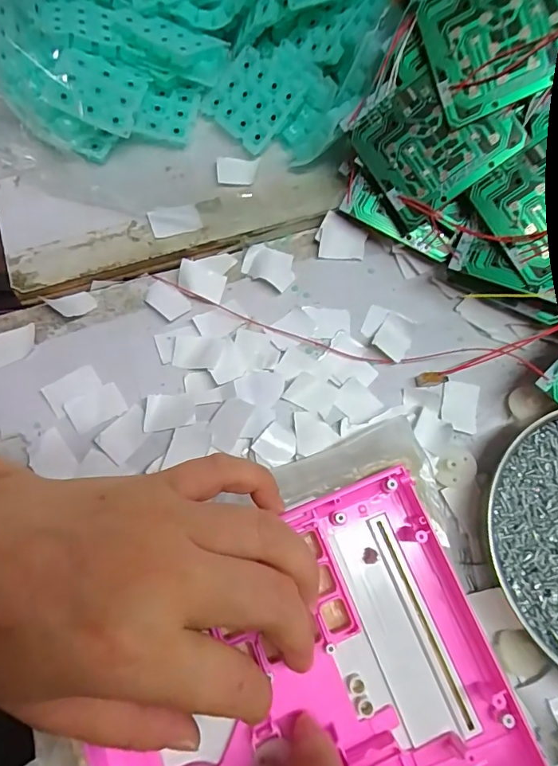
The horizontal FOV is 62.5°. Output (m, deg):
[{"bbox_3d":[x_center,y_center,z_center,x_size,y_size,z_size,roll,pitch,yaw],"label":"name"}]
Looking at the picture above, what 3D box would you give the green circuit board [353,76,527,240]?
[{"bbox_3d":[0.083,-0.135,0.256,0.071,0.007,0.067,-36,86,20],"label":"green circuit board"}]

